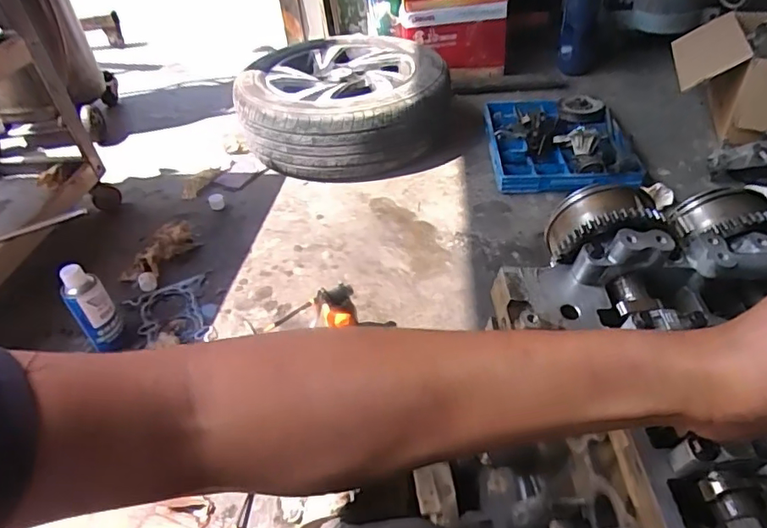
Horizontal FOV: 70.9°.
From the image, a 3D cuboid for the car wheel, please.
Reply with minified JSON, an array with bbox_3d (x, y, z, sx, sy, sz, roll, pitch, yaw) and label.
[{"bbox_3d":[-0.128,-0.466,1.627,0.571,0.228,0.568,-3,41,3],"label":"car wheel"}]

